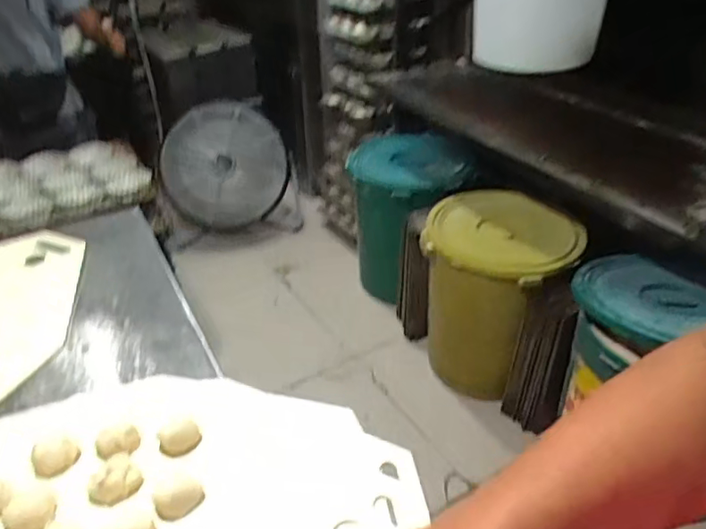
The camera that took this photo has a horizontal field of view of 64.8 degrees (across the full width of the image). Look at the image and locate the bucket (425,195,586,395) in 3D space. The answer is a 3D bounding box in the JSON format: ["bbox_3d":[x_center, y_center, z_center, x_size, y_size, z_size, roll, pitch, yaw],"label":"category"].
[{"bbox_3d":[0.428,0.075,1.712,0.404,0.476,0.496,8,35,13],"label":"bucket"}]

